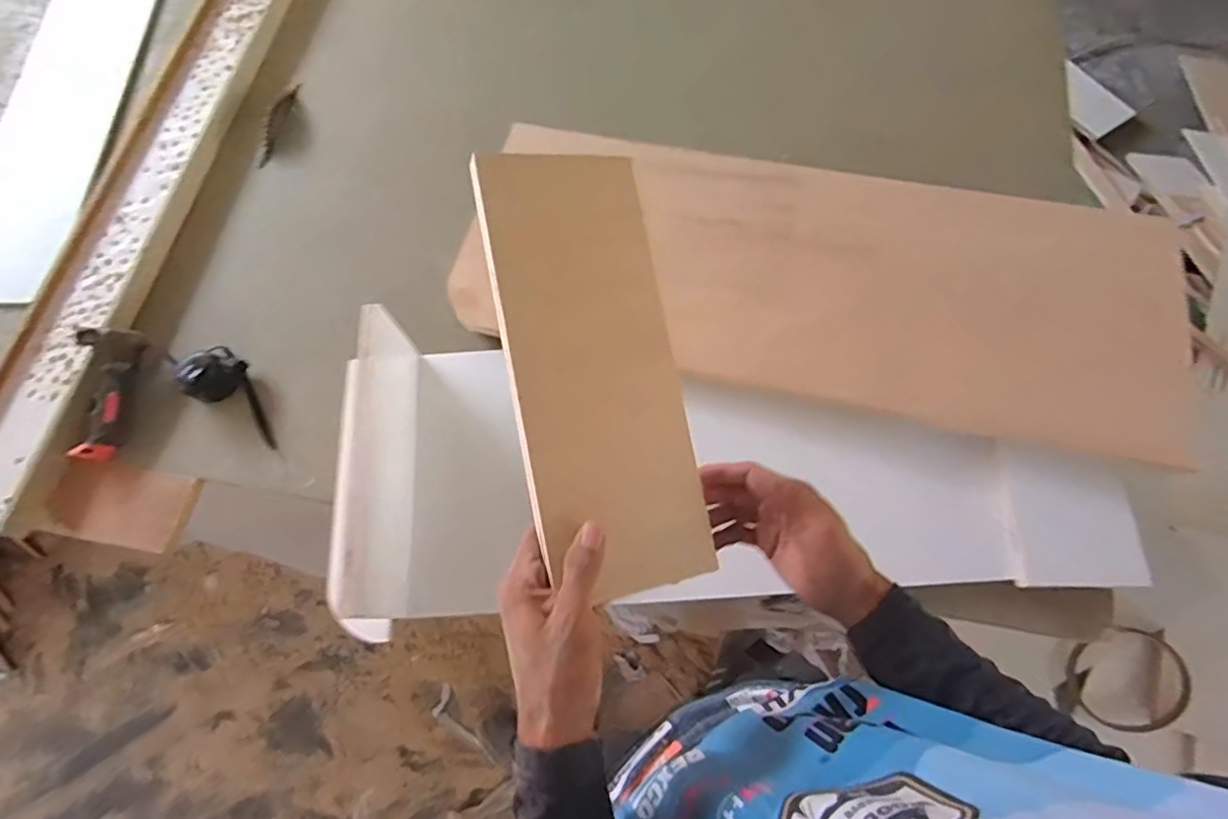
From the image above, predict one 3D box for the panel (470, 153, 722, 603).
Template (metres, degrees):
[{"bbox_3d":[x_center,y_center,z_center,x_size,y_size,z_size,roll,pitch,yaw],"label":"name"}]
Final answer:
[{"bbox_3d":[-0.011,-0.028,0.427,0.124,0.018,0.306,-10,90,-20],"label":"panel"}]

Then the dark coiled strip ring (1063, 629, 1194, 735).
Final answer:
[{"bbox_3d":[0.821,0.430,0.953,0.171,0.011,0.156,-1,78,7],"label":"dark coiled strip ring"}]

